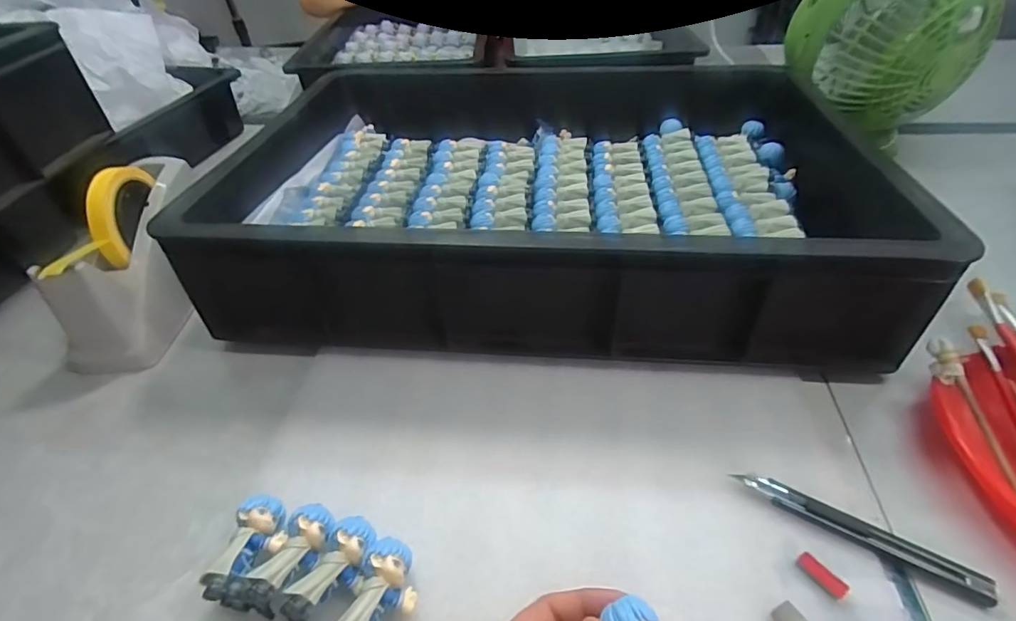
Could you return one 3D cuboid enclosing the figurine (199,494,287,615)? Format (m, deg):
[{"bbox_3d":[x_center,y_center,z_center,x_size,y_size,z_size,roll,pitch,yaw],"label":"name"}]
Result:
[{"bbox_3d":[-0.152,0.146,0.309,0.031,0.031,0.058,3,43,7],"label":"figurine"}]

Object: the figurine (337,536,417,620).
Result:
[{"bbox_3d":[-0.069,0.163,0.284,0.032,0.031,0.061,7,44,11],"label":"figurine"}]

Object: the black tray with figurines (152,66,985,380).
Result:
[{"bbox_3d":[0.046,-0.131,0.544,0.563,0.129,0.417,3,41,7],"label":"black tray with figurines"}]

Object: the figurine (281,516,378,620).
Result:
[{"bbox_3d":[-0.098,0.154,0.296,0.027,0.032,0.061,18,47,22],"label":"figurine"}]

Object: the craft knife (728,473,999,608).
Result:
[{"bbox_3d":[0.214,0.135,0.313,0.138,0.007,0.018,21,48,24],"label":"craft knife"}]

